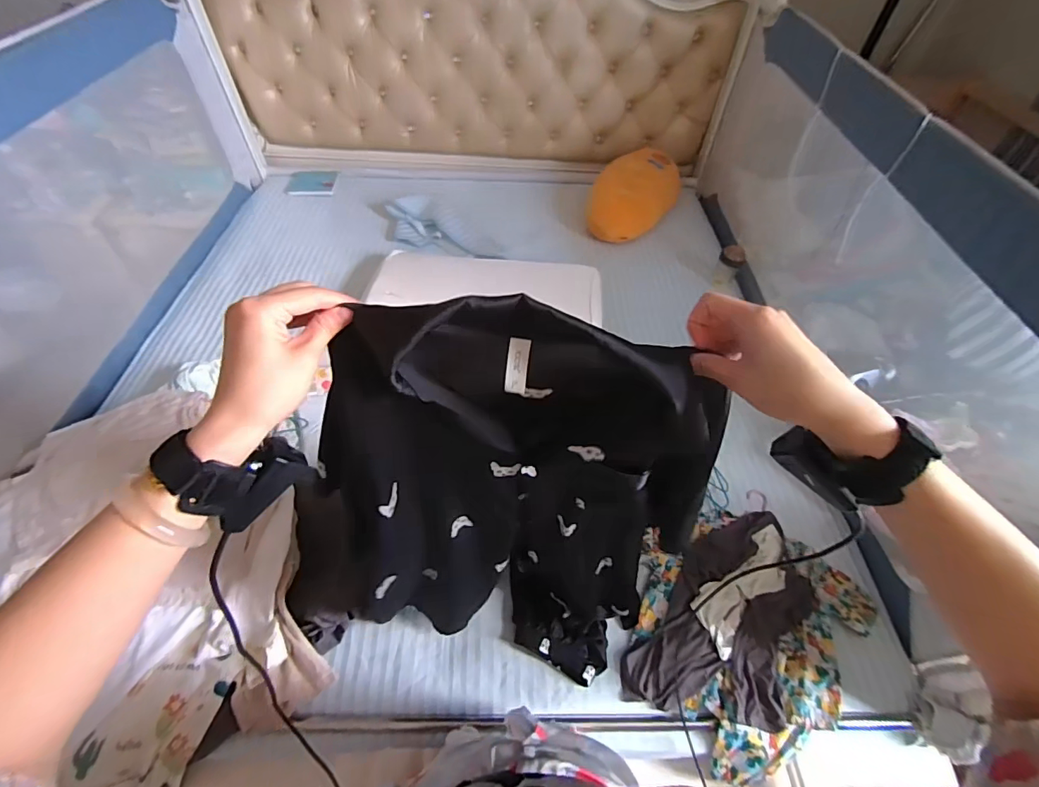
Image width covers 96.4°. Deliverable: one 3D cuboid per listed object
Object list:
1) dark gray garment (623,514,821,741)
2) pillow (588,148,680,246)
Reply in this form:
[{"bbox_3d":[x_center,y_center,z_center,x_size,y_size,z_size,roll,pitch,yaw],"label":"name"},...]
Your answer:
[{"bbox_3d":[0.416,0.424,0.917,0.269,0.045,0.474,32,56,21],"label":"dark gray garment"},{"bbox_3d":[0.433,-0.754,1.739,0.297,0.151,0.490,16,51,10],"label":"pillow"}]

